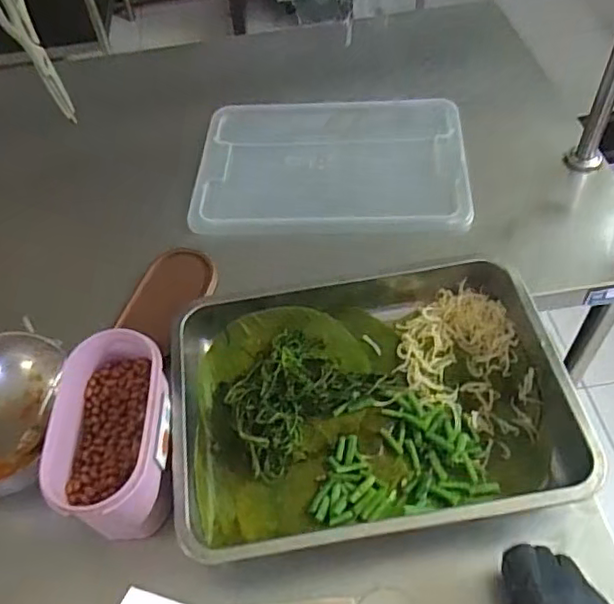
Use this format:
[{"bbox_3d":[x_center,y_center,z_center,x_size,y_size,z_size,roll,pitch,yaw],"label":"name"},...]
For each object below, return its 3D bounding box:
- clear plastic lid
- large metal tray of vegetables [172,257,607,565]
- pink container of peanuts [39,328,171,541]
[{"bbox_3d":[0.036,-0.206,0.894,0.382,0.026,0.266,3,54,6],"label":"clear plastic lid"},{"bbox_3d":[0.062,0.092,0.646,0.389,0.061,0.309,-8,54,-2],"label":"large metal tray of vegetables"},{"bbox_3d":[-0.181,0.128,0.592,0.093,0.105,0.177,-1,54,3],"label":"pink container of peanuts"}]

